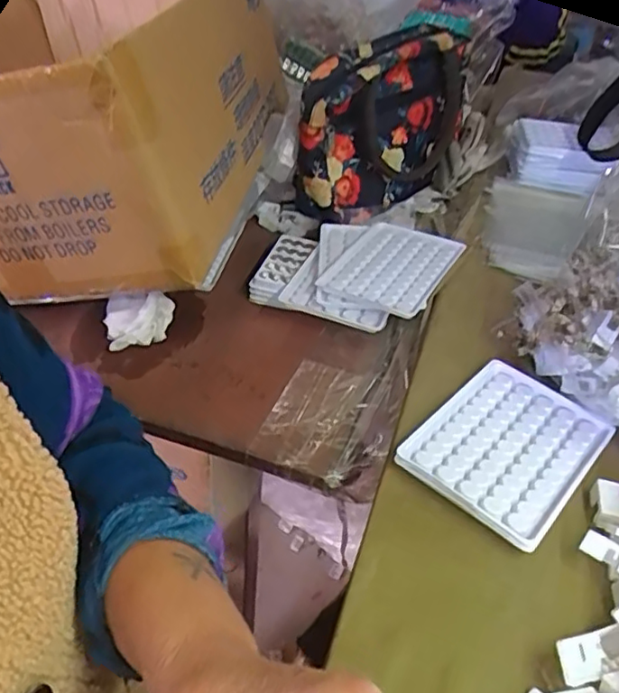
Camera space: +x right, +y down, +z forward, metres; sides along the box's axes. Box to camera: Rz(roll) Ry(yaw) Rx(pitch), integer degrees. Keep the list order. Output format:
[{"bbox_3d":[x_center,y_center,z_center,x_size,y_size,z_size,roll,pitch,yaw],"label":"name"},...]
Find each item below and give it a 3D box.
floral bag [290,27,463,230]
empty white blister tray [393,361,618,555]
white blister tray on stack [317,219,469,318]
[{"bbox_3d":[0.085,-0.241,0.660,0.099,0.139,0.245,23,44,20],"label":"floral bag"},{"bbox_3d":[0.127,0.061,0.401,0.092,0.012,0.126,32,47,28],"label":"empty white blister tray"},{"bbox_3d":[0.072,-0.072,0.561,0.094,0.015,0.126,24,44,21],"label":"white blister tray on stack"}]

